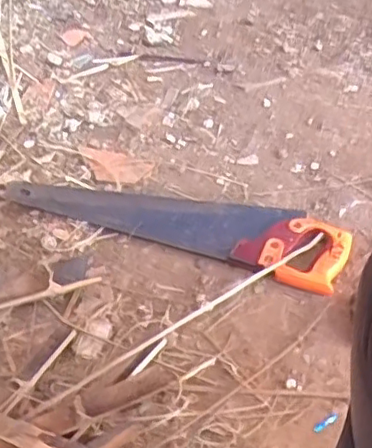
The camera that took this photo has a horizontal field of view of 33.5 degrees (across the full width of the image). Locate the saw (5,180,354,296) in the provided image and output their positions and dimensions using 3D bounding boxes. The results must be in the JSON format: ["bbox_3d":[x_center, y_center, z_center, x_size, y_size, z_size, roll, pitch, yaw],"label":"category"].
[{"bbox_3d":[-0.017,-0.016,0.934,0.520,0.033,0.138,14,46,10],"label":"saw"}]

